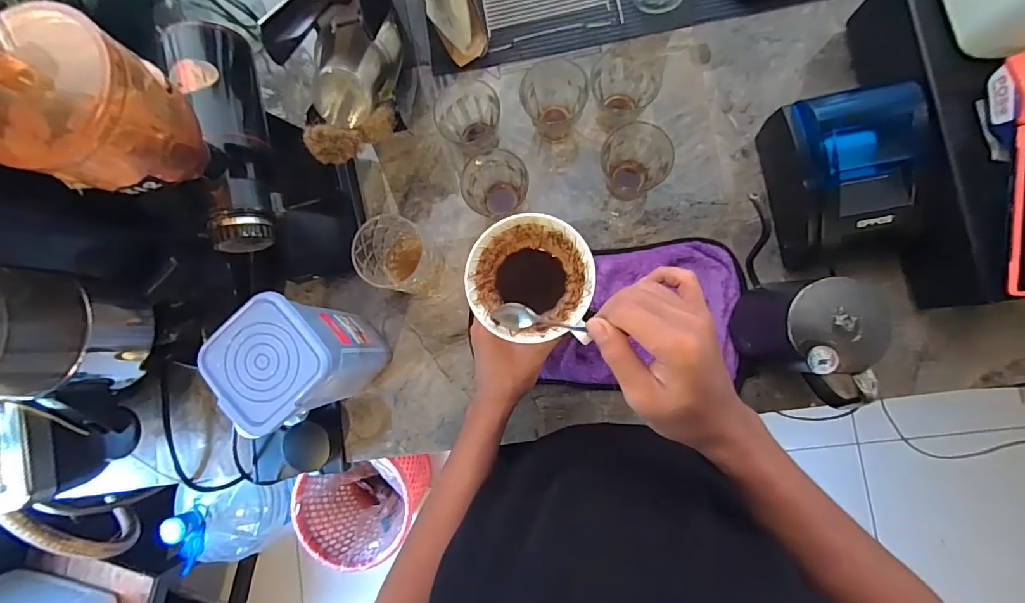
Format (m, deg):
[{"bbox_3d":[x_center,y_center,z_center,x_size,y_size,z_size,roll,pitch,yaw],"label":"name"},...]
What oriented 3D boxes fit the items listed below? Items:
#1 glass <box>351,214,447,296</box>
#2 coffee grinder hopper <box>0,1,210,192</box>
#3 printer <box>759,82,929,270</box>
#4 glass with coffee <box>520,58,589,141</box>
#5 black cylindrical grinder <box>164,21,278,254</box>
[{"bbox_3d":[-0.134,-0.057,0.556,0.086,0.094,0.089,-1,86,7],"label":"glass"},{"bbox_3d":[-0.294,-0.132,0.326,0.095,0.123,0.098,25,89,8],"label":"coffee grinder hopper"},{"bbox_3d":[0.369,-0.133,0.502,0.131,0.098,0.173,-9,85,6],"label":"printer"},{"bbox_3d":[0.051,-0.249,0.563,0.074,0.067,0.073,30,90,8],"label":"glass with coffee"},{"bbox_3d":[-0.283,-0.164,0.442,0.067,0.058,0.227,-15,84,6],"label":"black cylindrical grinder"}]

